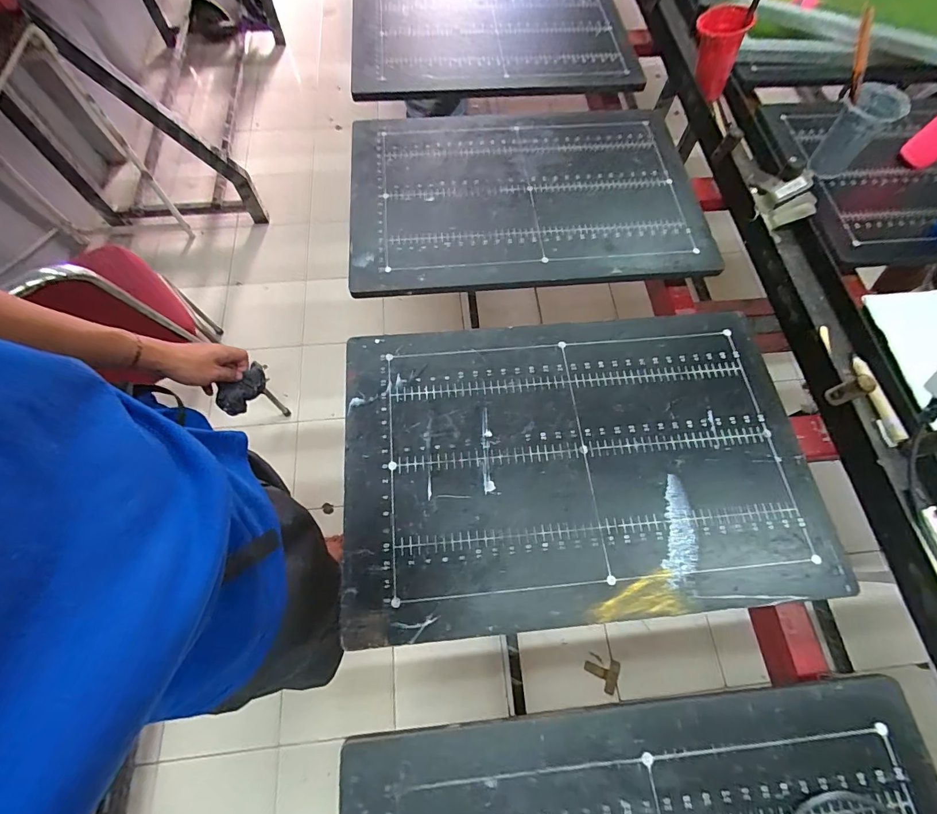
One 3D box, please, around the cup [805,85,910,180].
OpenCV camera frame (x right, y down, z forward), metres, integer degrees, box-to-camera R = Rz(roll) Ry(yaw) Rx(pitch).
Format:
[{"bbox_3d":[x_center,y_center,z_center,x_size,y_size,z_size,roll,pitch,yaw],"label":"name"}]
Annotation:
[{"bbox_3d":[0.640,-0.456,0.706,0.088,0.121,0.079,-33,72,-14],"label":"cup"}]

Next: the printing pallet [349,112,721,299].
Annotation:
[{"bbox_3d":[0.091,-0.373,0.726,0.585,0.027,0.406,-4,68,-3],"label":"printing pallet"}]

